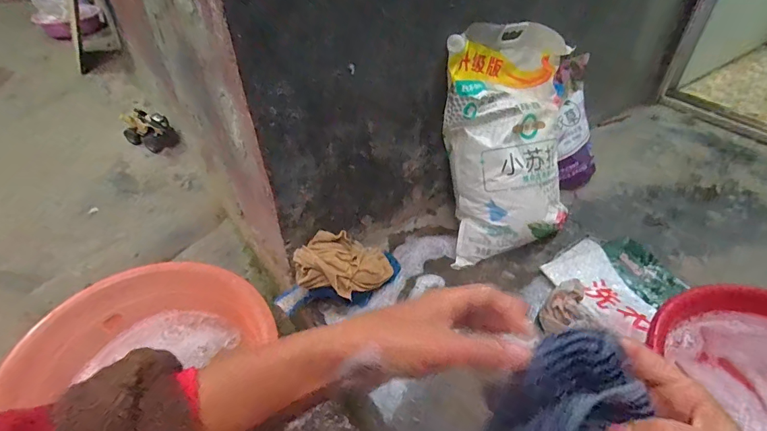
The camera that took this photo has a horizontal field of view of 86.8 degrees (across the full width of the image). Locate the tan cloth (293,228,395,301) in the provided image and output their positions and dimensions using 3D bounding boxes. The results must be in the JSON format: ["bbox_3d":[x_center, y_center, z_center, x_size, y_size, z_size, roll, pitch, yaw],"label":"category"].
[{"bbox_3d":[-0.078,0.093,0.771,0.181,0.069,0.115,2,42,4],"label":"tan cloth"}]

